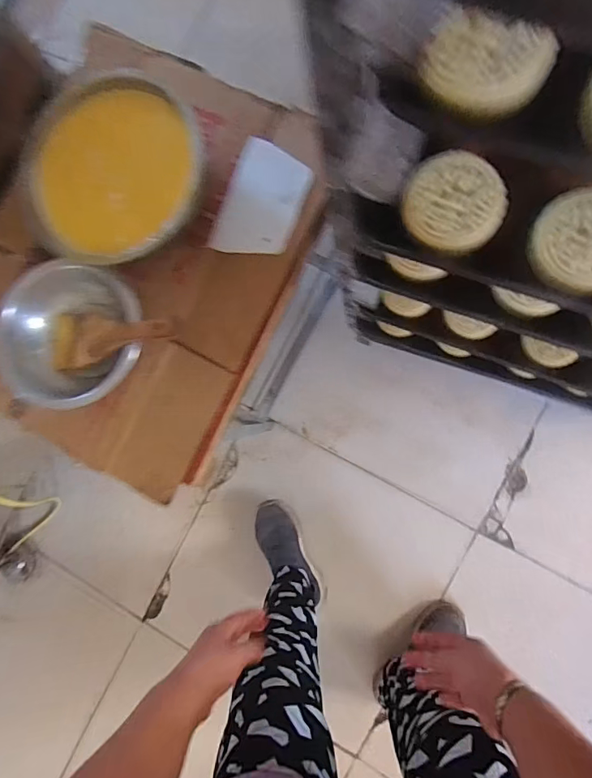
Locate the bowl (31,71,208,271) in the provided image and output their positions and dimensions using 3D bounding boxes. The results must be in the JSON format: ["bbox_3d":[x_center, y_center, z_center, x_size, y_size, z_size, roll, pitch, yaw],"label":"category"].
[{"bbox_3d":[-0.222,-0.266,0.558,0.222,0.064,0.205,0,87,9],"label":"bowl"}]

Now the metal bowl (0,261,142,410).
[{"bbox_3d":[-0.277,-0.068,0.562,0.174,0.048,0.178,0,87,9],"label":"metal bowl"}]

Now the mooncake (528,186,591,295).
[{"bbox_3d":[0.209,-0.106,0.325,0.071,0.016,0.072,-19,84,8],"label":"mooncake"}]

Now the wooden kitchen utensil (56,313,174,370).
[{"bbox_3d":[-0.224,-0.064,0.551,0.194,0.042,0.072,-3,85,33],"label":"wooden kitchen utensil"}]

